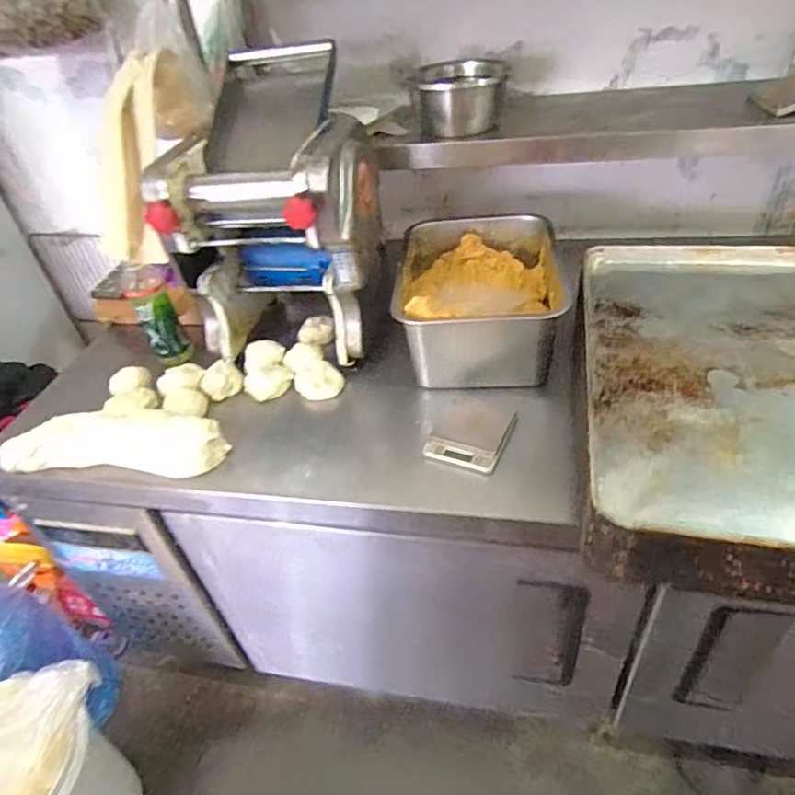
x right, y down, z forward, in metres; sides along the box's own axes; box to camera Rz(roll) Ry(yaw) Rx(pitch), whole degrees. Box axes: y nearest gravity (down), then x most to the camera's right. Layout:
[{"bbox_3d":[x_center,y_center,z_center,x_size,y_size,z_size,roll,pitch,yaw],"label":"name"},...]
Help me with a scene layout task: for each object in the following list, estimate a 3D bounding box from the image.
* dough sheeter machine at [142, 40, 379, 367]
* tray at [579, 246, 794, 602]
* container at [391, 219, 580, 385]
[{"bbox_3d":[-0.185,-0.311,0.968,0.308,0.381,0.361,3,41,11],"label":"dough sheeter machine"},{"bbox_3d":[0.461,-0.024,0.760,0.405,0.078,0.612,5,42,13],"label":"tray"},{"bbox_3d":[0.143,-0.189,0.984,0.259,0.147,0.362,0,41,8],"label":"container"}]

